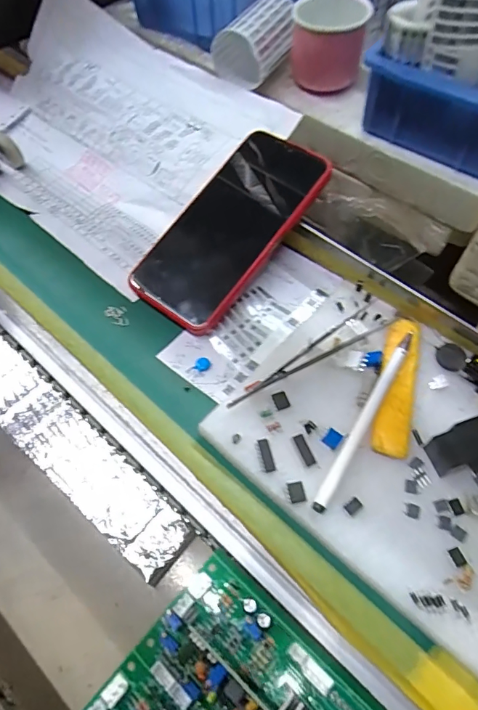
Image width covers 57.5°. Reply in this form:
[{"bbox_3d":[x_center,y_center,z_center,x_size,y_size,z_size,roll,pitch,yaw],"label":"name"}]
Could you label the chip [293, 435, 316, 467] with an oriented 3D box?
[{"bbox_3d":[0.038,0.055,0.253,0.006,0.004,0.019,-24,64,-9],"label":"chip"}]

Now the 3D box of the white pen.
[{"bbox_3d":[0.075,0.035,0.259,0.008,0.009,0.128,28,67,17],"label":"white pen"}]

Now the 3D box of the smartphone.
[{"bbox_3d":[-0.007,-0.097,0.322,0.079,0.015,0.162,36,82,21],"label":"smartphone"}]

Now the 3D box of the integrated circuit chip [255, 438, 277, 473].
[{"bbox_3d":[0.015,0.057,0.248,0.007,0.004,0.019,-14,63,-4],"label":"integrated circuit chip"}]

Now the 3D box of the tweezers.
[{"bbox_3d":[0.045,-0.001,0.279,0.124,0.016,0.020,-29,65,-12],"label":"tweezers"}]

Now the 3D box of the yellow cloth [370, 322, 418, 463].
[{"bbox_3d":[0.099,0.016,0.272,0.021,0.007,0.095,13,64,10],"label":"yellow cloth"}]

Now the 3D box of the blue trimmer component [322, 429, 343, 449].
[{"bbox_3d":[0.055,0.050,0.257,0.009,0.004,0.011,34,69,19],"label":"blue trimmer component"}]

